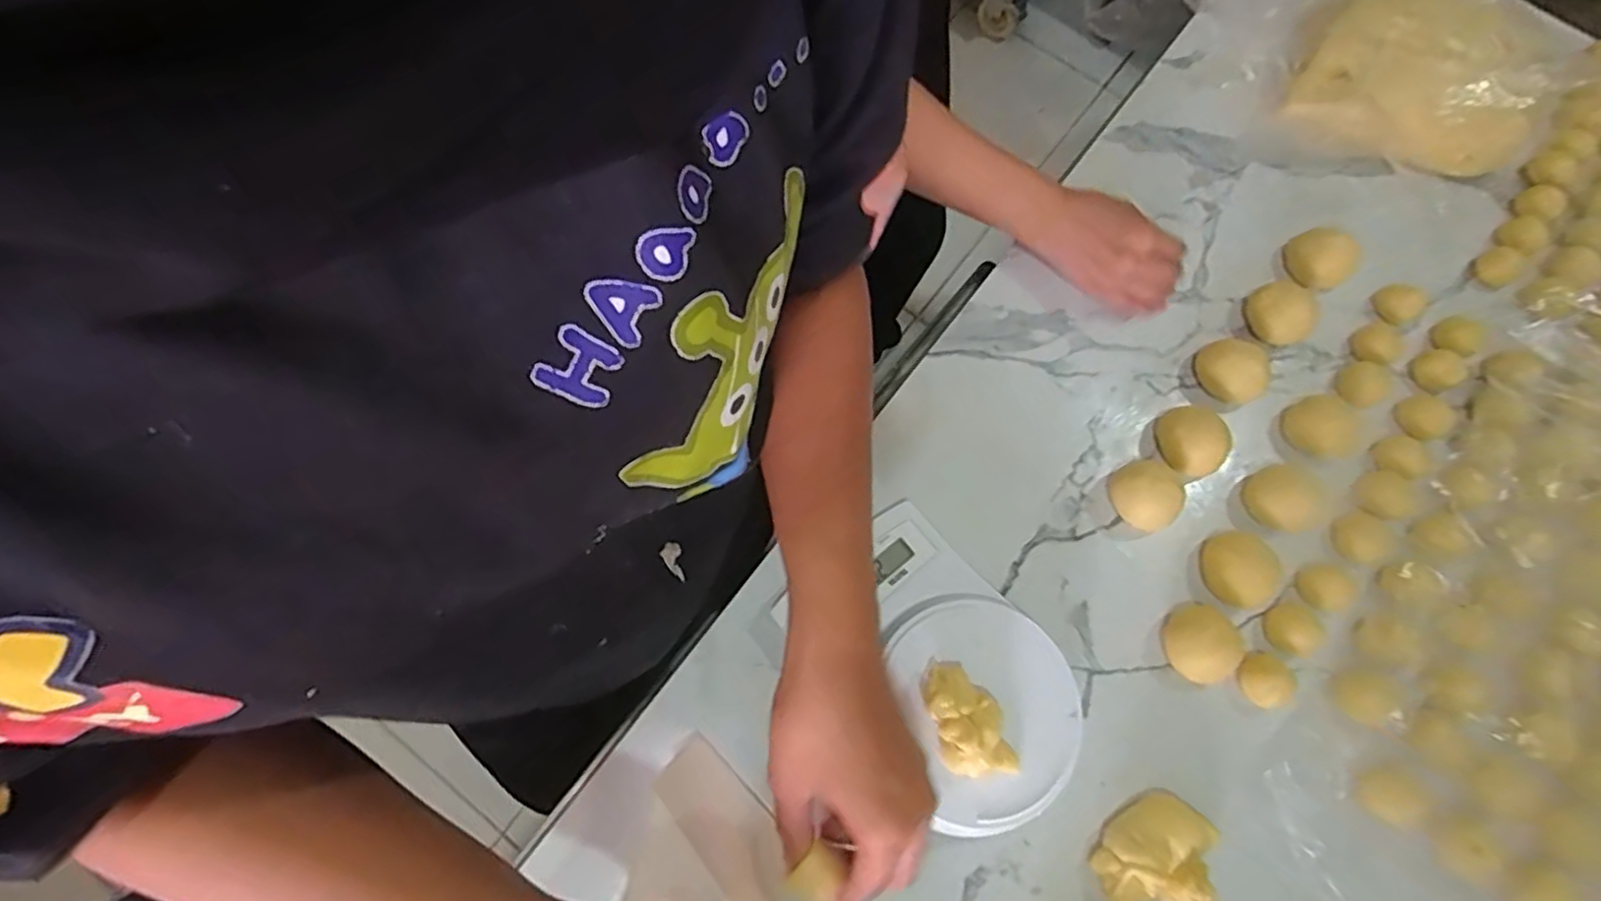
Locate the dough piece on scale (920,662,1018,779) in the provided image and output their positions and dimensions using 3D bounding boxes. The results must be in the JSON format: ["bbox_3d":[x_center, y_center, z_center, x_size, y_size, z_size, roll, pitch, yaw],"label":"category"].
[{"bbox_3d":[0.093,0.156,0.403,0.039,0.032,0.065,-21,74,-10],"label":"dough piece on scale"}]

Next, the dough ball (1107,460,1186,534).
[{"bbox_3d":[0.241,0.031,0.484,0.048,0.037,0.045,1,71,-3],"label":"dough ball"}]

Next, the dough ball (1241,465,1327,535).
[{"bbox_3d":[0.335,0.030,0.482,0.040,0.040,0.041,1,71,-3],"label":"dough ball"}]

